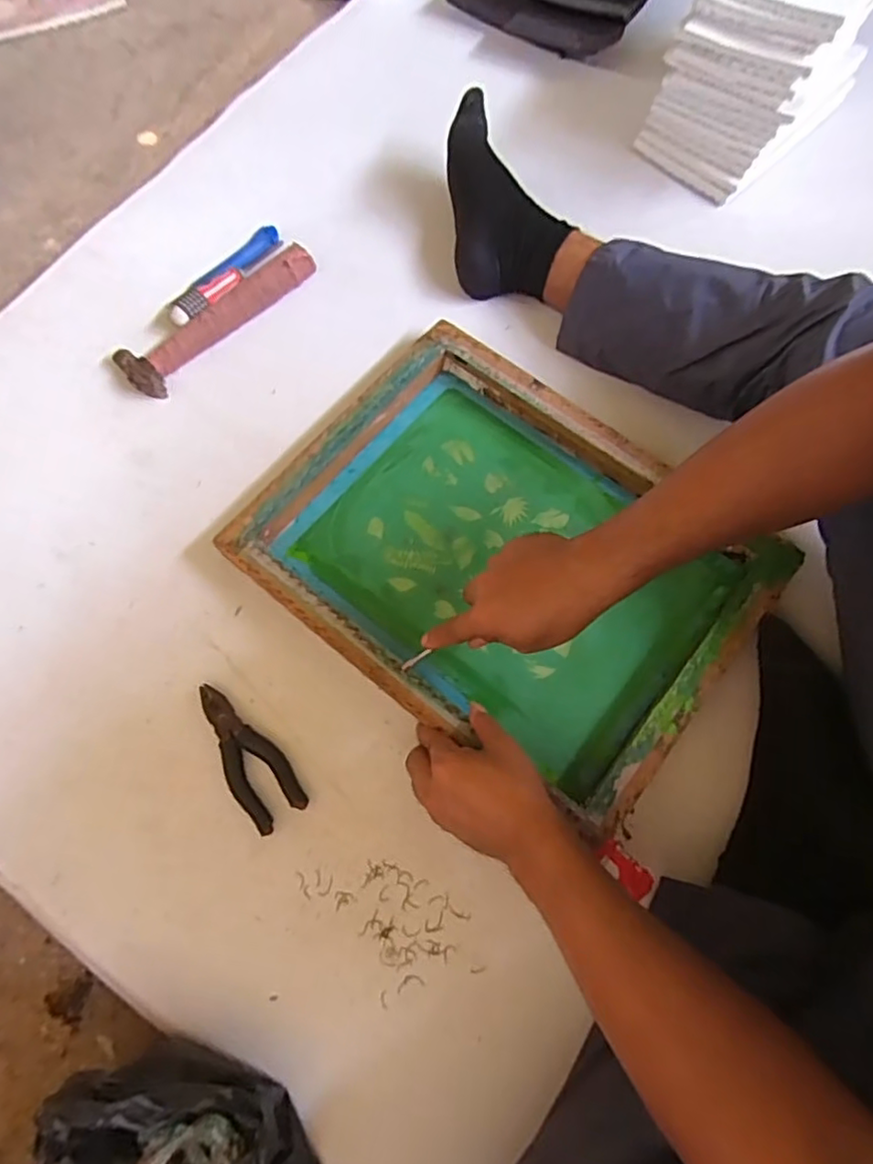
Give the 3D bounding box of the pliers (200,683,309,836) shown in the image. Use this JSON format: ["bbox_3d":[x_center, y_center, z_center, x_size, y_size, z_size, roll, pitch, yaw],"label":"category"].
[{"bbox_3d":[-0.176,0.155,0.568,0.053,0.014,0.143,-33,74,-12],"label":"pliers"}]

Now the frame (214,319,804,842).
[{"bbox_3d":[0.063,-0.027,0.615,0.446,0.051,0.341,38,74,12],"label":"frame"}]

